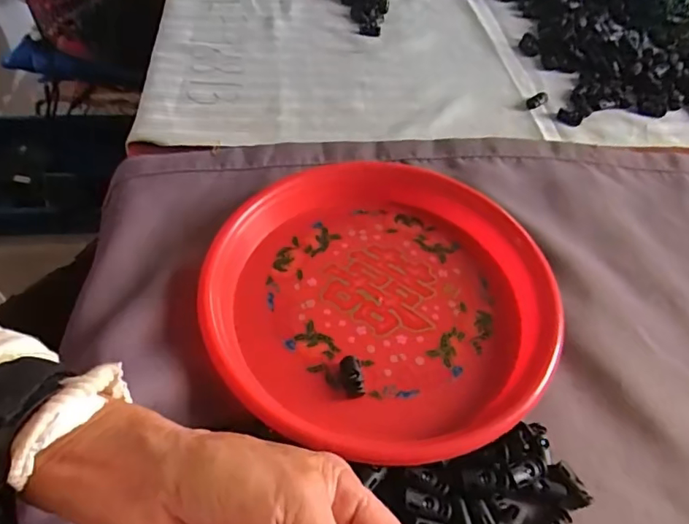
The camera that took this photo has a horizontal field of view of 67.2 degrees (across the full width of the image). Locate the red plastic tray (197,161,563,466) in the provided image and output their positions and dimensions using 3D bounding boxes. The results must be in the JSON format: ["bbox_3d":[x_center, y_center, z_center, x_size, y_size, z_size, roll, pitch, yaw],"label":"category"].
[{"bbox_3d":[0.030,0.018,0.388,0.242,0.034,0.246,25,54,16],"label":"red plastic tray"}]

